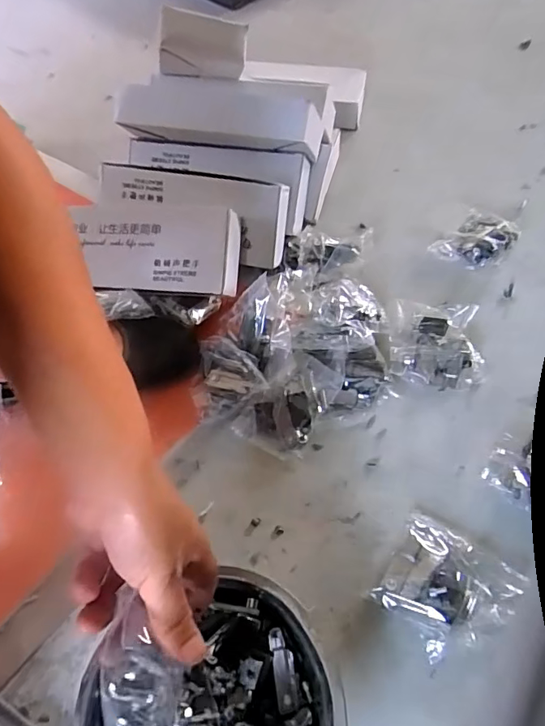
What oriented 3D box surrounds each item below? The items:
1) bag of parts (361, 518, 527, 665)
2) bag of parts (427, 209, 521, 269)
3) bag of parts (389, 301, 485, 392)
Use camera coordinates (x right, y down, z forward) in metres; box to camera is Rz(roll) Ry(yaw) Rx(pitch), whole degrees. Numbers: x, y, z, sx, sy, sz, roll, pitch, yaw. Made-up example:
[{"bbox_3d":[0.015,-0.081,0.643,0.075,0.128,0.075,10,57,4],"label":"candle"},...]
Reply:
[{"bbox_3d":[0.142,0.185,0.387,0.095,0.028,0.090,31,67,19],"label":"bag of parts"},{"bbox_3d":[0.246,-0.148,0.573,0.077,0.023,0.083,34,68,20],"label":"bag of parts"},{"bbox_3d":[0.175,-0.020,0.500,0.096,0.025,0.092,10,61,9],"label":"bag of parts"}]

